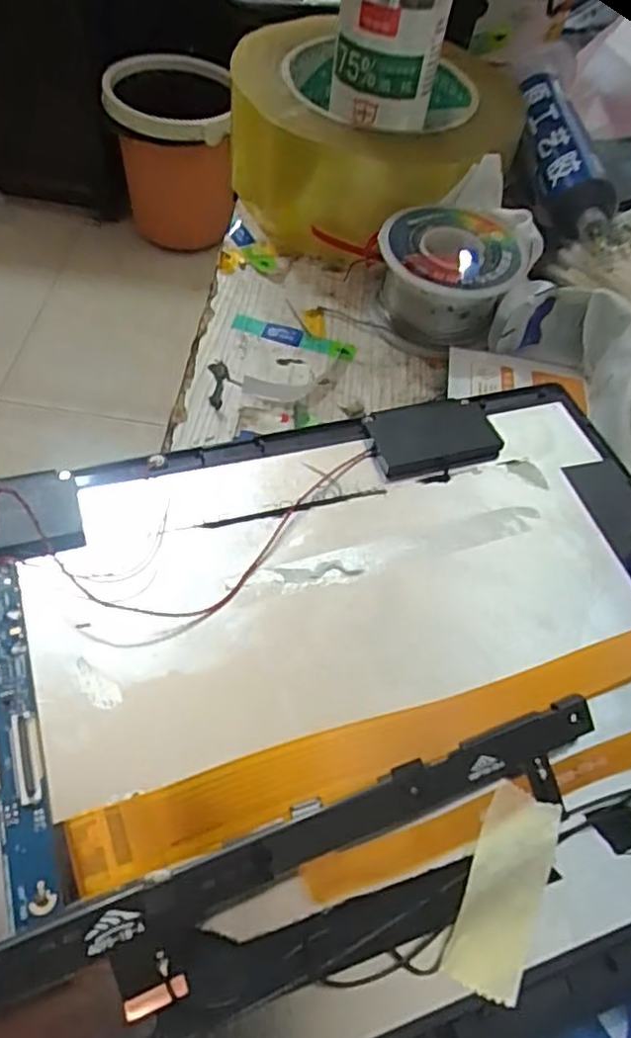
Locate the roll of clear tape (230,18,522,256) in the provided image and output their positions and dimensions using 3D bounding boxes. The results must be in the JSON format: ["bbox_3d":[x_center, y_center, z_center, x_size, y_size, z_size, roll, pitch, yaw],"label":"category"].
[{"bbox_3d":[0.025,-0.171,0.289,0.122,0.044,0.126,3,56,-5],"label":"roll of clear tape"}]

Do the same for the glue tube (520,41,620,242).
[{"bbox_3d":[0.109,-0.172,0.292,0.030,0.023,0.133,6,56,-4],"label":"glue tube"}]

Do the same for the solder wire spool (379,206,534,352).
[{"bbox_3d":[0.052,-0.096,0.253,0.049,0.027,0.050,3,56,-5],"label":"solder wire spool"}]

